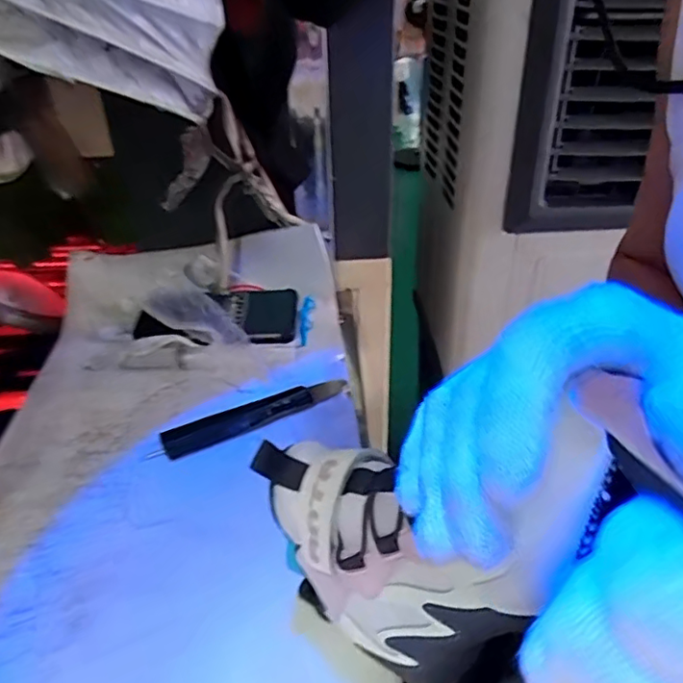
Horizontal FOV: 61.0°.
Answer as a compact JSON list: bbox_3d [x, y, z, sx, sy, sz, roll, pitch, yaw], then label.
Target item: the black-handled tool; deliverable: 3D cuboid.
[{"bbox_3d":[-0.073,0.063,0.497,0.172,0.015,0.025,-18,37,-24],"label":"black-handled tool"}]

